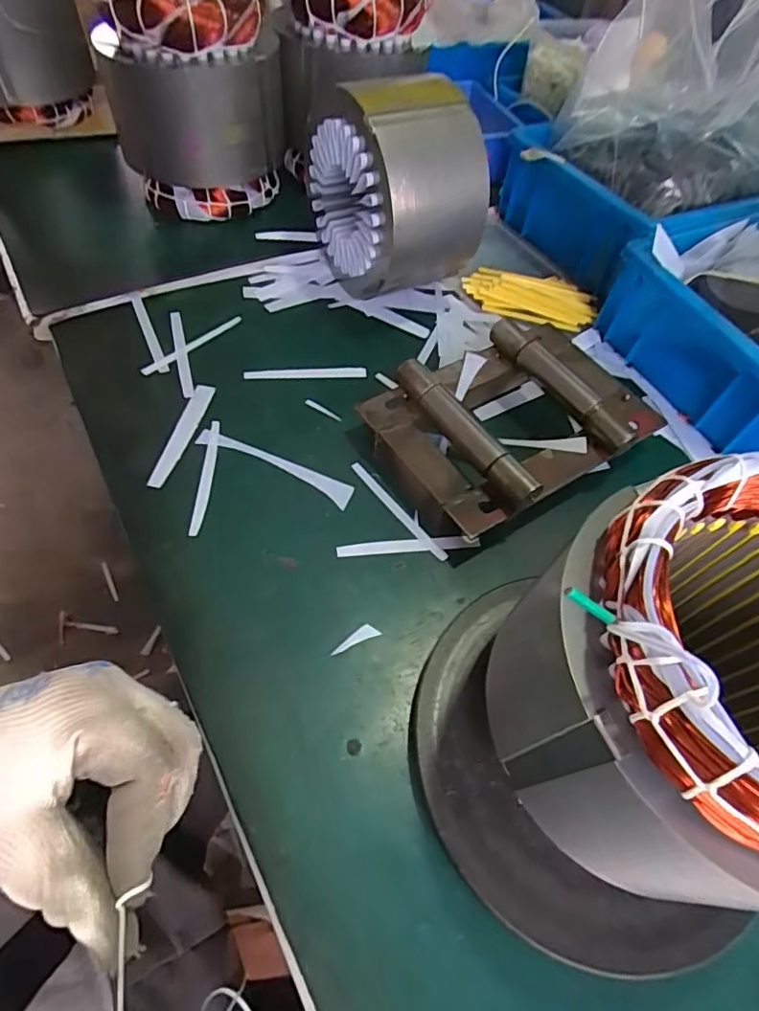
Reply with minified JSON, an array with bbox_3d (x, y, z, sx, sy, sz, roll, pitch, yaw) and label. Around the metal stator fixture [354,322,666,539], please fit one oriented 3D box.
[{"bbox_3d":[0.102,-0.068,0.408,0.199,0.049,0.136,-30,64,-21],"label":"metal stator fixture"}]

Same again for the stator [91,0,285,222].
[{"bbox_3d":[-0.162,-0.376,0.503,0.141,0.167,0.150,-5,58,-7],"label":"stator"}]

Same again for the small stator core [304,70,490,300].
[{"bbox_3d":[0.014,-0.258,0.461,0.110,0.148,0.125,-21,62,-16],"label":"small stator core"}]

